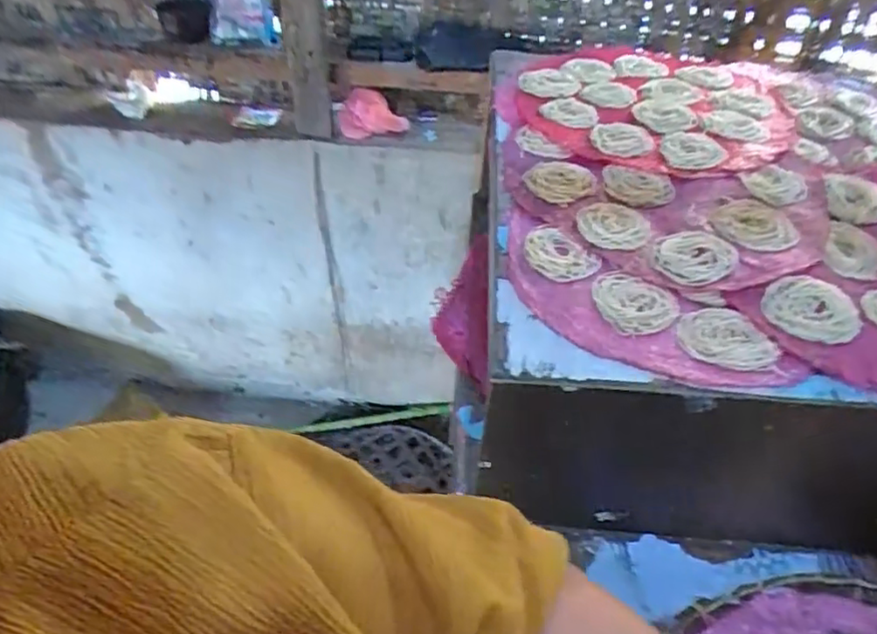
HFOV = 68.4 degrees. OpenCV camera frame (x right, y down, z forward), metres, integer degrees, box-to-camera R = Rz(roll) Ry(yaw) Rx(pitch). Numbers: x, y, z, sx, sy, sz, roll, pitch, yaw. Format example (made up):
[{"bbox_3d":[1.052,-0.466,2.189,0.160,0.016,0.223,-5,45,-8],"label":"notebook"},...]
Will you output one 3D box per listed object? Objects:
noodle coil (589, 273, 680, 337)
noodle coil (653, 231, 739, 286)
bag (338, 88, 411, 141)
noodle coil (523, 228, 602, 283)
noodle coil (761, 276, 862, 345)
[{"bbox_3d":[0.174,-0.014,0.568,0.071,0.004,0.071,1,45,-1],"label":"noodle coil"},{"bbox_3d":[0.239,-0.057,0.601,0.067,0.006,0.071,1,45,-1],"label":"noodle coil"},{"bbox_3d":[-0.118,-0.369,1.161,0.126,0.059,0.073,-4,46,-6],"label":"bag"},{"bbox_3d":[0.112,-0.059,0.603,0.055,0.005,0.068,-30,54,-28],"label":"noodle coil"},{"bbox_3d":[0.325,-0.008,0.561,0.077,0.011,0.066,22,48,18],"label":"noodle coil"}]

